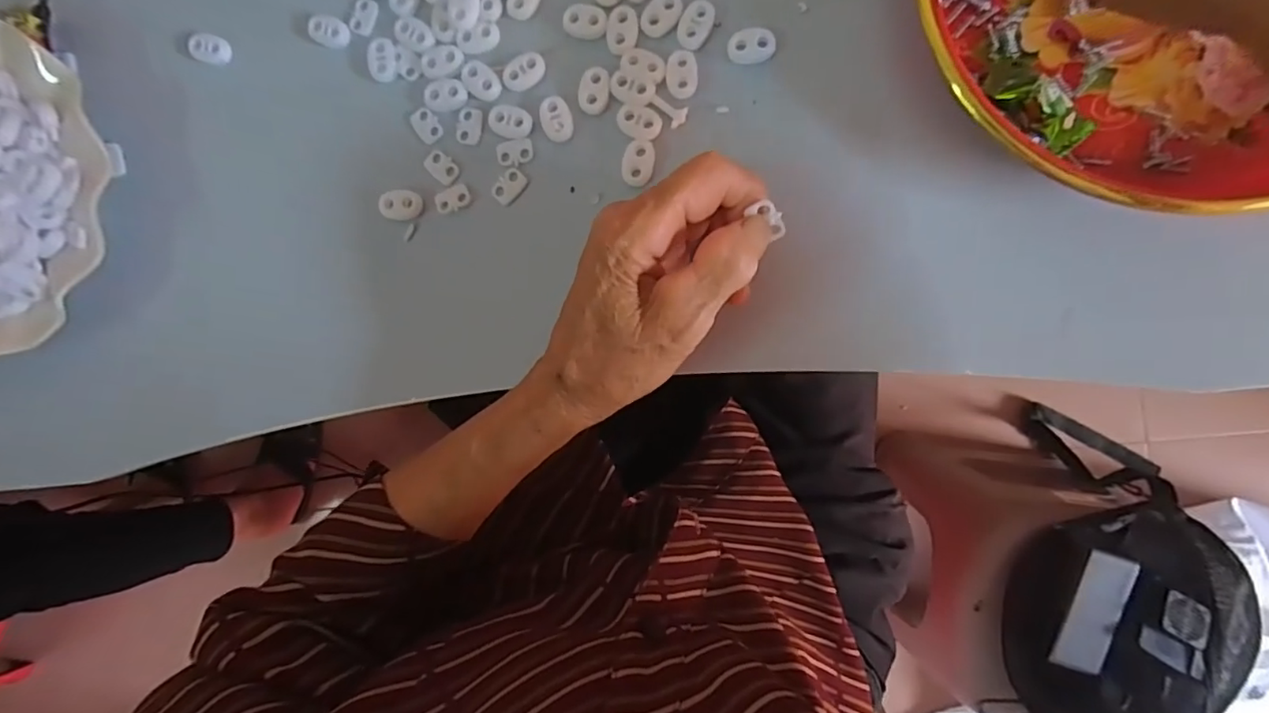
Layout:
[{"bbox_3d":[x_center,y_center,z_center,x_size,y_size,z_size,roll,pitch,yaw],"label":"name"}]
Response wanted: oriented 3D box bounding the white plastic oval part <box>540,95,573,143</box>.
[{"bbox_3d":[-0.039,-0.117,0.281,0.015,0.005,0.021,-17,90,8],"label":"white plastic oval part"}]

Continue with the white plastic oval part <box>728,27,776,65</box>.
[{"bbox_3d":[0.055,-0.146,0.267,0.022,0.004,0.015,0,92,8],"label":"white plastic oval part"}]

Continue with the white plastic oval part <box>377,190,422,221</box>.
[{"bbox_3d":[-0.119,-0.077,0.289,0.021,0.005,0.015,-1,92,8],"label":"white plastic oval part"}]

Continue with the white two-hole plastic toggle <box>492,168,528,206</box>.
[{"bbox_3d":[-0.063,-0.086,0.286,0.012,0.004,0.018,40,97,5],"label":"white two-hole plastic toggle"}]

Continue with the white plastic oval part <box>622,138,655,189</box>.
[{"bbox_3d":[0.002,-0.094,0.277,0.015,0.004,0.022,11,93,7],"label":"white plastic oval part"}]

